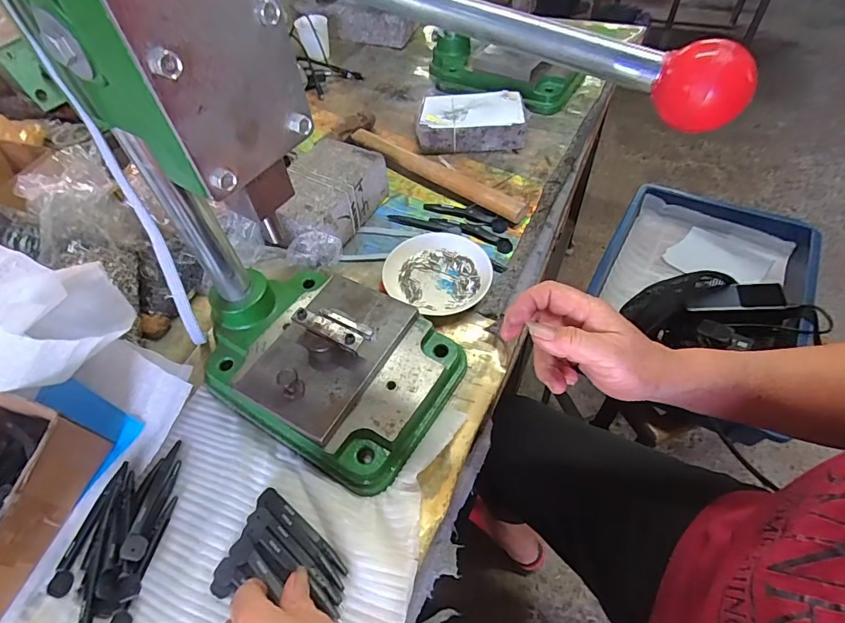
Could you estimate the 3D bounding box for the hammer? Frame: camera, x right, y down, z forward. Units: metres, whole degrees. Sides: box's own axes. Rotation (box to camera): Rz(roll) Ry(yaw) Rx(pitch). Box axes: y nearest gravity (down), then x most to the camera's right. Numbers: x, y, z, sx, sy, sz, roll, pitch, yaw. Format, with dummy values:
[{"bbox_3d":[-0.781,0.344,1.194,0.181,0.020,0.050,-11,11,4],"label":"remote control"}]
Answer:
[{"bbox_3d":[0.008,-0.206,0.631,0.318,0.033,0.073,31,60,25],"label":"hammer"}]

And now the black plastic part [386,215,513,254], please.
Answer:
[{"bbox_3d":[0.034,-0.105,0.569,0.163,0.008,0.031,17,57,17],"label":"black plastic part"}]

